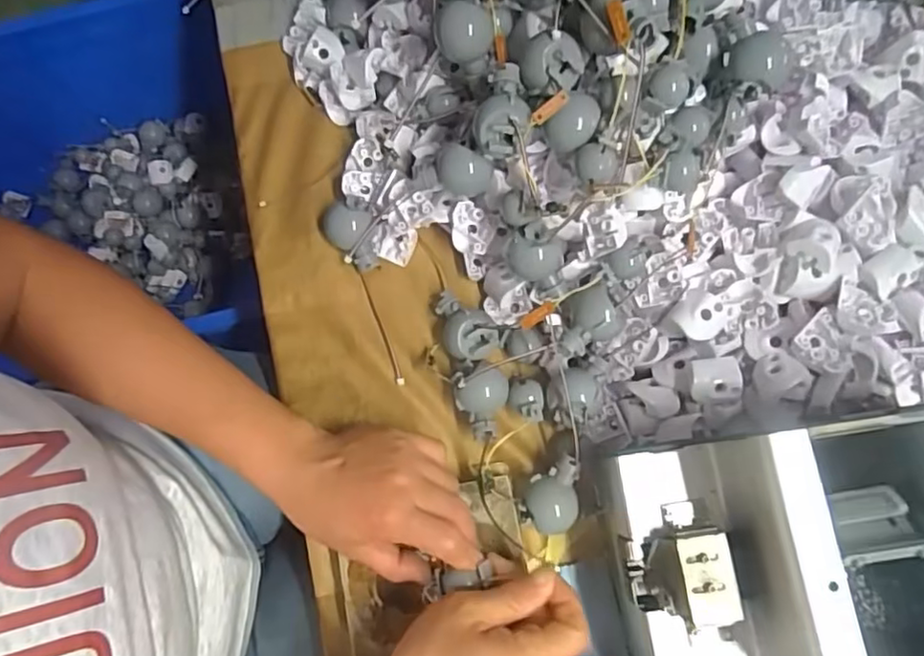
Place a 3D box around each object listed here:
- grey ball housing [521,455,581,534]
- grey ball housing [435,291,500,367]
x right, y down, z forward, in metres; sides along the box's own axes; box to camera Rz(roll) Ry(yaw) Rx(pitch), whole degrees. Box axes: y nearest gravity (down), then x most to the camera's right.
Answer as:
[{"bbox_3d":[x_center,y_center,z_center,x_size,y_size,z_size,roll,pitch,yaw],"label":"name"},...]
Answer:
[{"bbox_3d":[0.055,0.108,0.411,0.035,0.033,0.045,1,77,0],"label":"grey ball housing"},{"bbox_3d":[0.000,0.000,0.430,0.033,0.035,0.050,-33,79,-7],"label":"grey ball housing"}]

